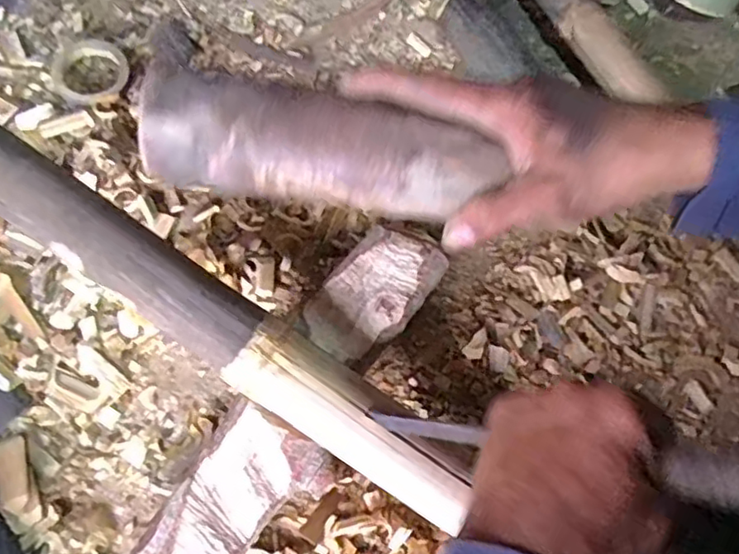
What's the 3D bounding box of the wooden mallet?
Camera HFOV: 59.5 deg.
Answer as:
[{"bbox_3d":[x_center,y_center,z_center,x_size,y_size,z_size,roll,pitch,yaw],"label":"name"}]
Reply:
[{"bbox_3d":[-0.026,-0.068,0.361,0.186,0.050,0.050,8,68,-9],"label":"wooden mallet"}]

